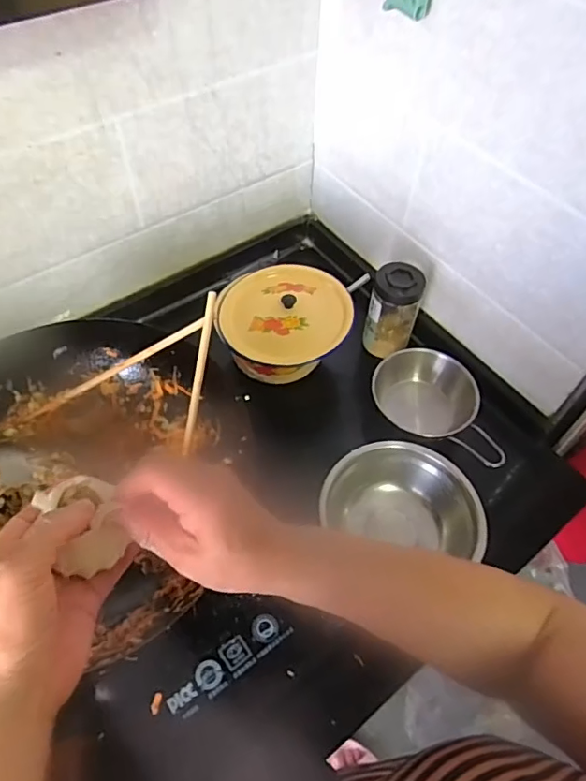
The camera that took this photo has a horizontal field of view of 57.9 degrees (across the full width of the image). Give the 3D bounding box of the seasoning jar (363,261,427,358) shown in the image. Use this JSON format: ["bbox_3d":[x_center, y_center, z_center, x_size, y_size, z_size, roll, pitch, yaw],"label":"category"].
[{"bbox_3d":[0.132,-0.104,0.703,0.062,0.123,0.056,15,56,7],"label":"seasoning jar"}]

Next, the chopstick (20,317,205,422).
[{"bbox_3d":[-0.178,-0.019,0.529,0.212,0.014,0.013,-27,57,9],"label":"chopstick"}]

